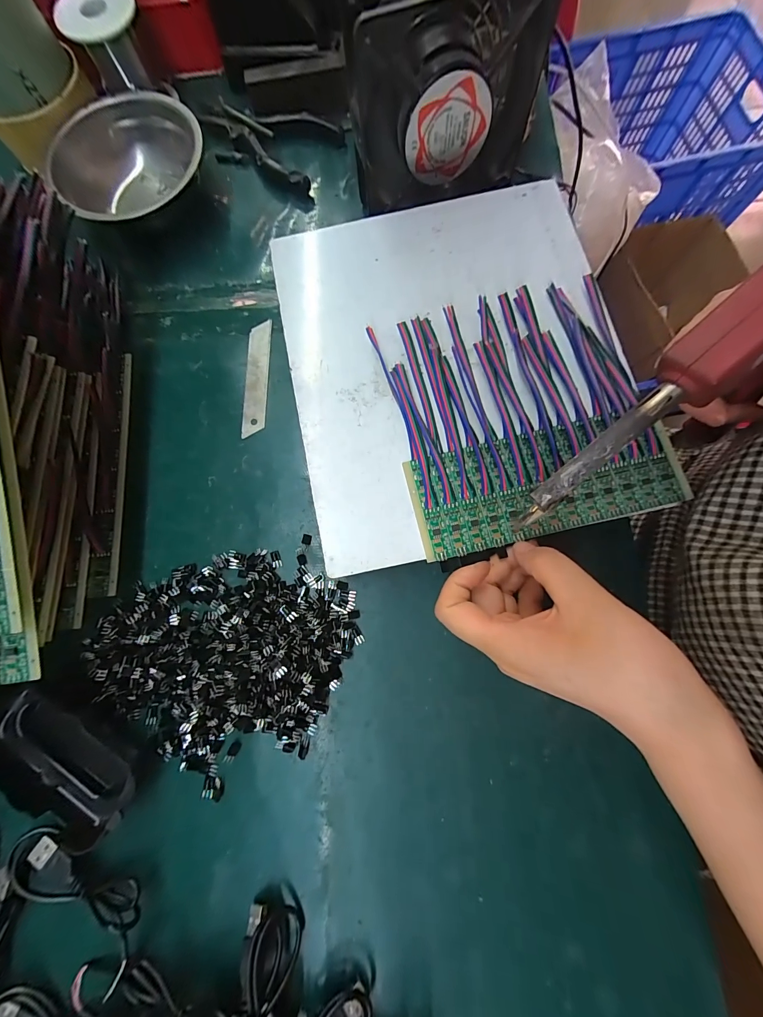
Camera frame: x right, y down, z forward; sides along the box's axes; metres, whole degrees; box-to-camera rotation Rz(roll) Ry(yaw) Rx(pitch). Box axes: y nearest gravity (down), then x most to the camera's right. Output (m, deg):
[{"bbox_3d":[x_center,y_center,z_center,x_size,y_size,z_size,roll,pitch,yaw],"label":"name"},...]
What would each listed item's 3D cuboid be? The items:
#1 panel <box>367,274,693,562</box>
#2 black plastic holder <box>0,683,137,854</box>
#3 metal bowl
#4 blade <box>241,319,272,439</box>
[{"bbox_3d":[0.090,-0.062,0.222,0.159,0.014,0.158,-13,78,-2],"label":"panel"},{"bbox_3d":[-0.205,0.153,0.213,0.117,0.018,0.047,27,80,7],"label":"black plastic holder"},{"bbox_3d":[-0.215,-0.294,0.297,0.119,0.042,0.119,0,78,2],"label":"metal bowl"},{"bbox_3d":[-0.100,-0.106,0.275,0.018,0.004,0.097,1,78,2],"label":"blade"}]

